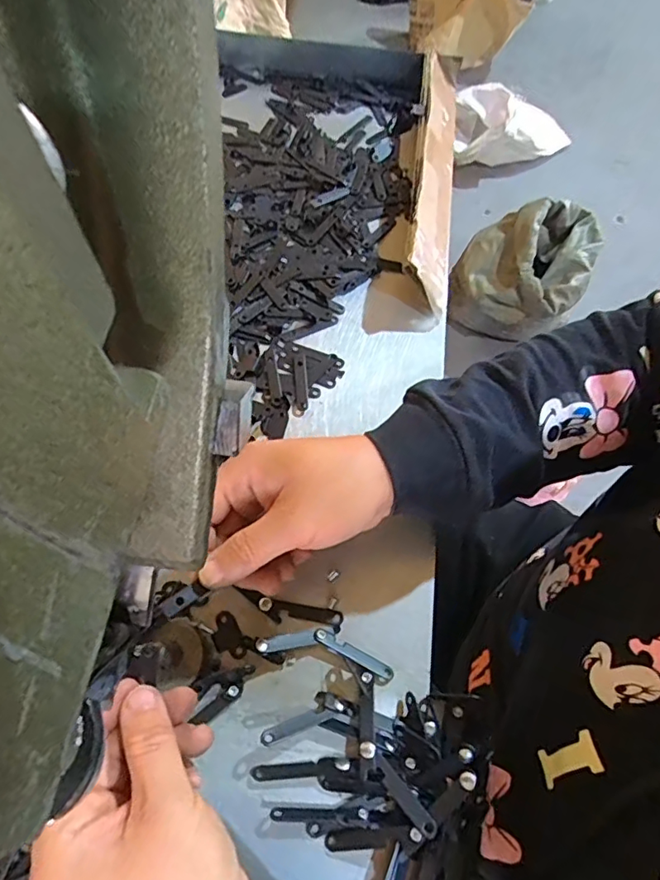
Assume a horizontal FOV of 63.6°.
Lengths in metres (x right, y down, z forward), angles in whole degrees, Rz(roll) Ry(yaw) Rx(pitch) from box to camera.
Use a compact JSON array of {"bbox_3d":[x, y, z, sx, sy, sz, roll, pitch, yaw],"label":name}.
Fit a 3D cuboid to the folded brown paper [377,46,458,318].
[{"bbox_3d":[0.093,-0.249,0.490,0.061,0.045,0.301,11,64,3],"label":"folded brown paper"}]

